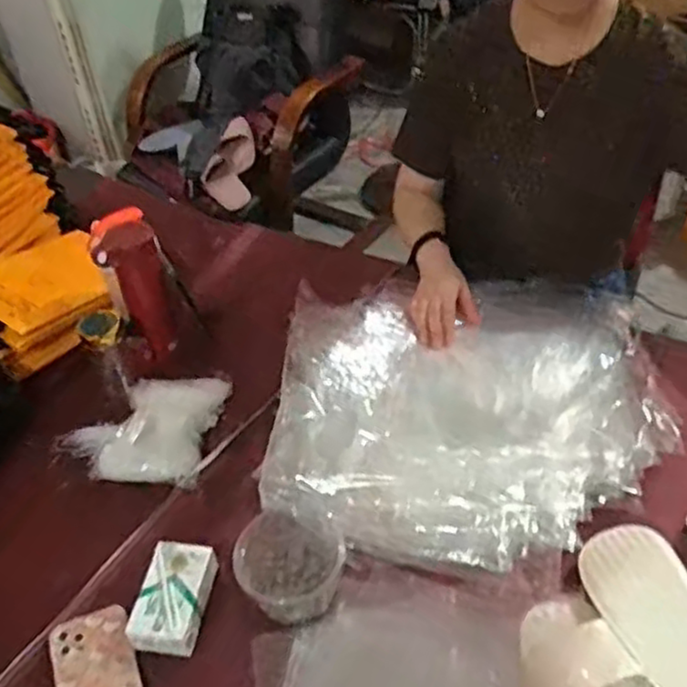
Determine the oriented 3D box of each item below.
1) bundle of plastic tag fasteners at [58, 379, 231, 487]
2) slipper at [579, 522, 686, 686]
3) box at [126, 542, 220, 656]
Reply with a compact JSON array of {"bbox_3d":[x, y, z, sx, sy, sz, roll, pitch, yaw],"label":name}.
[{"bbox_3d":[-0.270,0.108,0.973,0.194,0.043,0.171,3,41,7],"label":"bundle of plastic tag fasteners"},{"bbox_3d":[0.317,0.287,0.726,0.097,0.032,0.226,-17,38,5],"label":"slipper"},{"bbox_3d":[-0.185,0.276,0.789,0.068,0.033,0.114,5,41,9],"label":"box"}]

